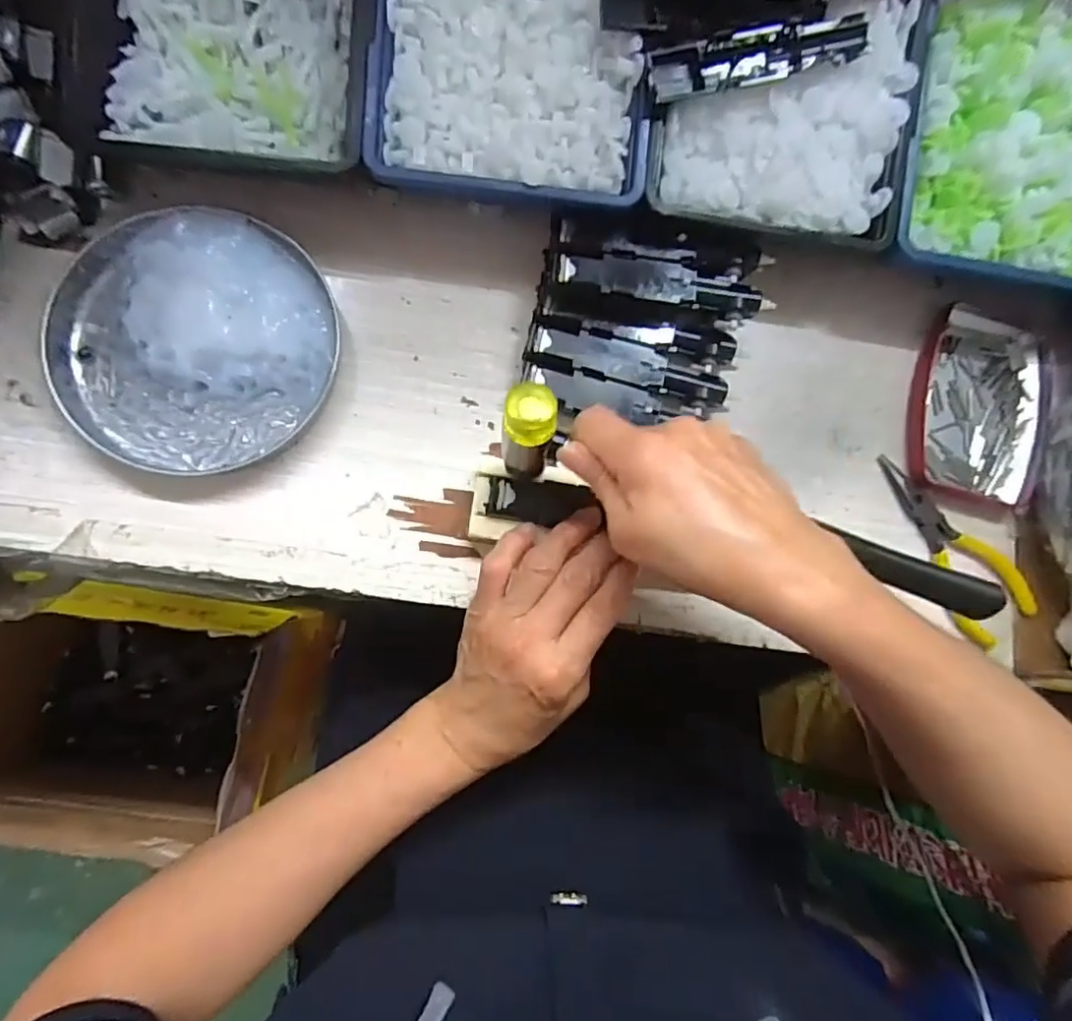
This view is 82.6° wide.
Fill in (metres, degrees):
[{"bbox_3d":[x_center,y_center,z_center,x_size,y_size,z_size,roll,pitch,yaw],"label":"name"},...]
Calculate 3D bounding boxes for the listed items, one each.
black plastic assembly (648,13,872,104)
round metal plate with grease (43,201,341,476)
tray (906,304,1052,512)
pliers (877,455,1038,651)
[{"bbox_3d":[0.116,-0.234,0.315,0.111,0.019,0.024,-14,86,-9],"label":"black plastic assembly"},{"bbox_3d":[-0.186,-0.096,0.328,0.140,0.024,0.143,1,84,-7],"label":"round metal plate with grease"},{"bbox_3d":[0.280,-0.069,0.388,0.087,0.018,0.127,12,83,-6],"label":"tray"},{"bbox_3d":[0.262,0.018,0.373,0.049,0.009,0.129,-25,88,-9],"label":"pliers"}]

